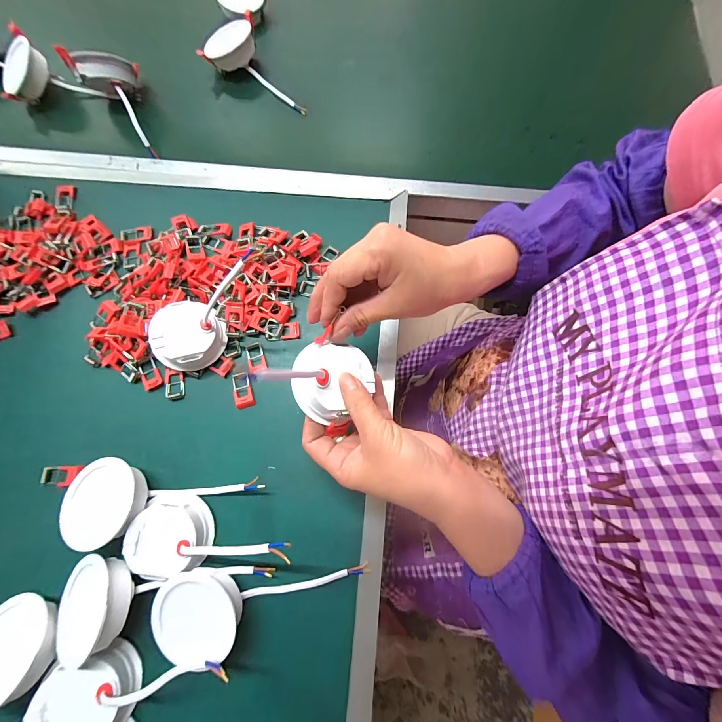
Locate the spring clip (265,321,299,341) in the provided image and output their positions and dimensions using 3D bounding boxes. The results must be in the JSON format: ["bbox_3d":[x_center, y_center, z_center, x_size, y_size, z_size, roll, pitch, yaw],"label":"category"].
[{"bbox_3d":[-0.085,-0.033,0.337,0.036,0.004,0.020,-6,76,0],"label":"spring clip"}]

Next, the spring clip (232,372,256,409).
[{"bbox_3d":[-0.121,0.030,0.321,0.019,0.004,0.037,-18,77,-3],"label":"spring clip"}]

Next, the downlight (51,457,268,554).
[{"bbox_3d":[-0.178,0.112,0.286,0.162,0.033,0.067,-14,76,-2],"label":"downlight"}]

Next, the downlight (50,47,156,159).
[{"bbox_3d":[-0.306,-0.343,0.399,0.072,0.058,0.153,-34,78,-7],"label":"downlight"}]

